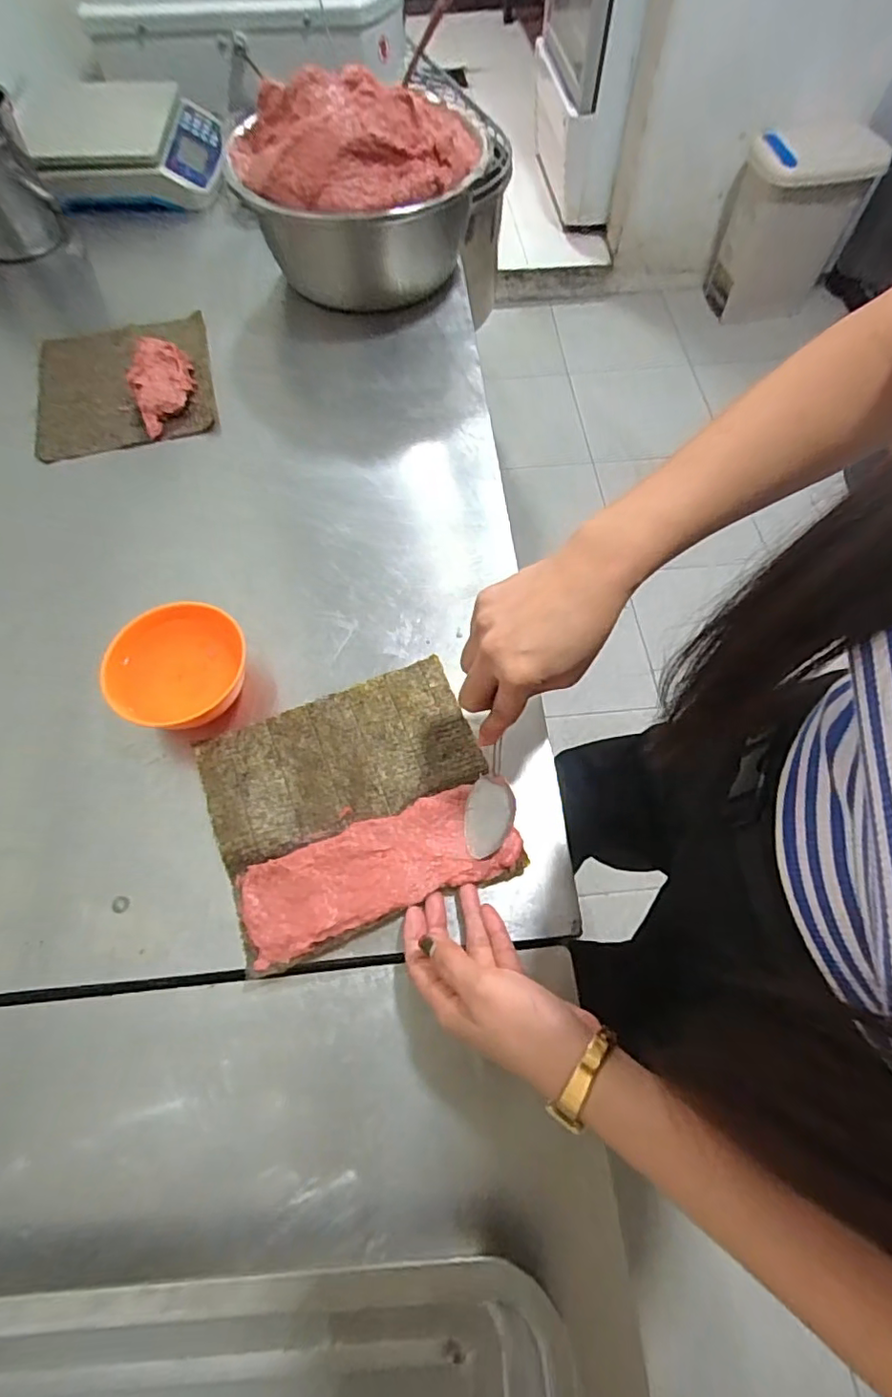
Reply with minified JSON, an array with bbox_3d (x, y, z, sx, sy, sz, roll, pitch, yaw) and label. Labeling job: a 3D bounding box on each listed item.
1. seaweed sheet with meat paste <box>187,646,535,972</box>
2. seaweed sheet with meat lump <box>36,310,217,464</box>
[{"bbox_3d":[-0.067,0.072,0.425,0.195,0.016,0.177,-21,67,-9],"label":"seaweed sheet with meat paste"},{"bbox_3d":[-0.348,-0.351,0.620,0.175,0.029,0.195,-14,66,-6],"label":"seaweed sheet with meat lump"}]

